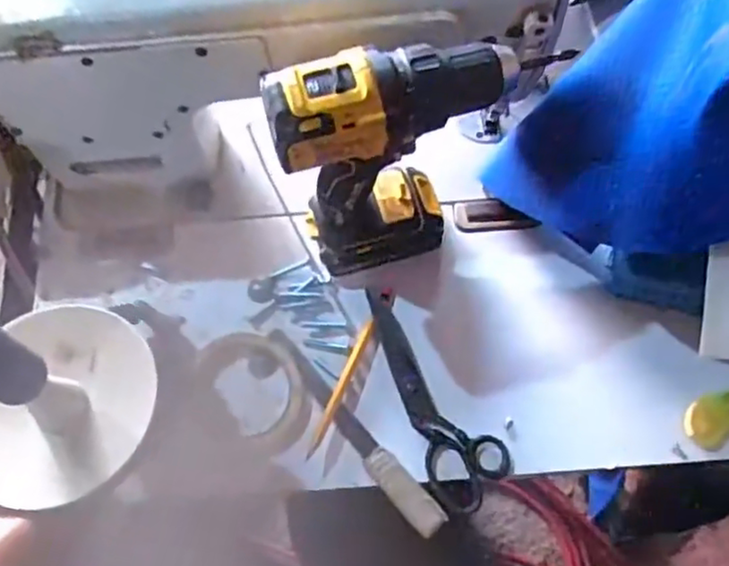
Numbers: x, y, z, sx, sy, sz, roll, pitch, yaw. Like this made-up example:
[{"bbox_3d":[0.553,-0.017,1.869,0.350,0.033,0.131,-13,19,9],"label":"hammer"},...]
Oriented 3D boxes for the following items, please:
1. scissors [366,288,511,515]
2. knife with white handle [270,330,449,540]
[{"bbox_3d":[0.058,0.088,0.544,0.063,0.010,0.191,-21,71,-7],"label":"scissors"},{"bbox_3d":[-0.012,0.118,0.533,0.024,0.008,0.205,-39,74,-13],"label":"knife with white handle"}]

